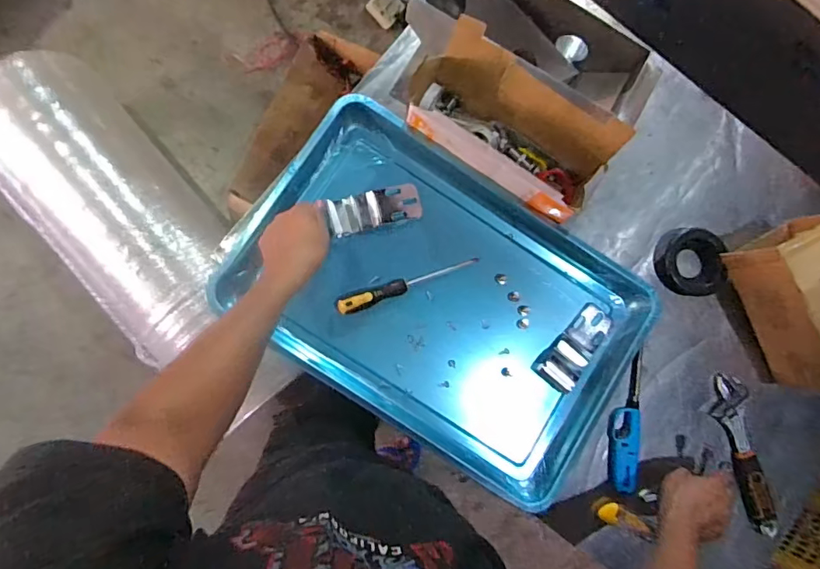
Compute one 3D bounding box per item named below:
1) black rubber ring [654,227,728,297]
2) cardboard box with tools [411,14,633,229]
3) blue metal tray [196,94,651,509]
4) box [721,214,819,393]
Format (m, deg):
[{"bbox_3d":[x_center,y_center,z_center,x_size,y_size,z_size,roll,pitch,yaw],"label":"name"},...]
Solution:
[{"bbox_3d":[0.459,-0.036,0.837,0.108,0.027,0.110,1,84,-6],"label":"black rubber ring"},{"bbox_3d":[0.143,-0.226,0.755,0.291,0.149,0.143,32,82,-2],"label":"cardboard box with tools"},{"bbox_3d":[0.053,0.024,0.782,0.613,0.059,0.396,31,82,-2],"label":"blue metal tray"},{"bbox_3d":[0.609,0.038,0.784,0.150,0.150,0.258,-20,87,-7],"label":"box"}]

